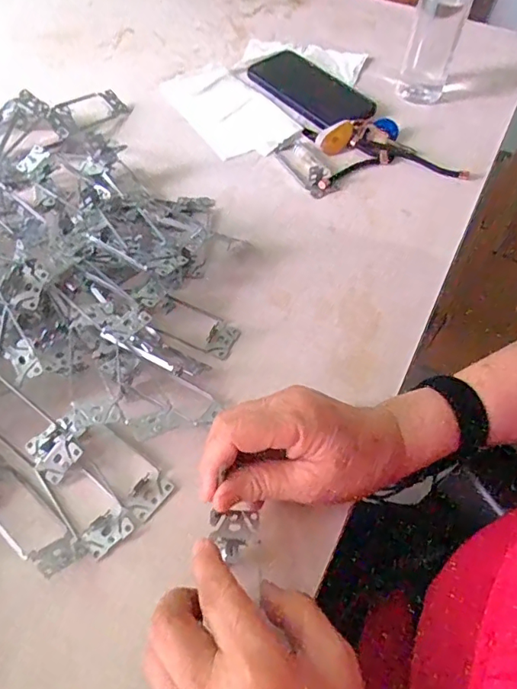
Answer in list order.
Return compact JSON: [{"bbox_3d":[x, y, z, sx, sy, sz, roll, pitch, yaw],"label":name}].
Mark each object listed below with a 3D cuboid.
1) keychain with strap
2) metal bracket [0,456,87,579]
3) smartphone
[{"bbox_3d":[0.138,-0.214,0.548,0.162,0.021,0.113,-1,58,-4],"label":"keychain with strap"},{"bbox_3d":[-0.163,0.111,0.334,0.106,0.021,0.029,37,63,18],"label":"metal bracket"},{"bbox_3d":[0.064,-0.318,0.615,0.076,0.014,0.173,-43,65,-8],"label":"smartphone"}]

